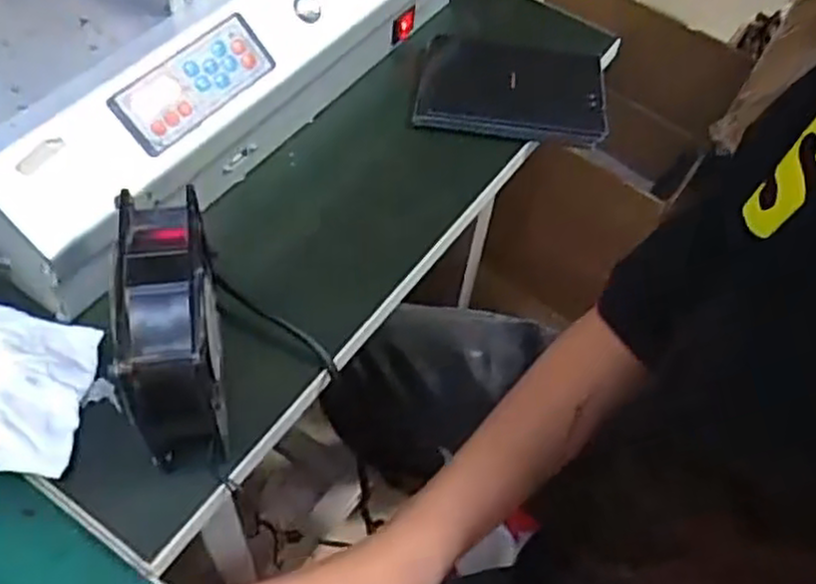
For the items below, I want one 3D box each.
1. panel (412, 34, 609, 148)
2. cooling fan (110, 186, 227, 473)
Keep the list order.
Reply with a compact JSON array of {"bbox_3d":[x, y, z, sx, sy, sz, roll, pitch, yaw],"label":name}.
[{"bbox_3d":[0.089,-0.175,0.649,0.154,0.021,0.116,10,55,1],"label":"panel"},{"bbox_3d":[-0.133,0.017,0.428,0.048,0.108,0.123,-7,56,-10],"label":"cooling fan"}]

